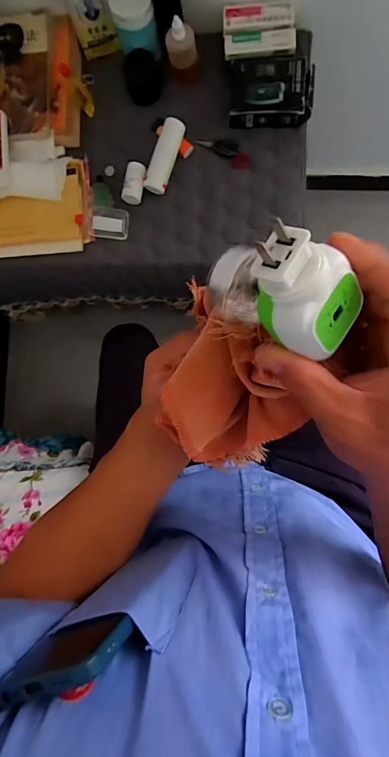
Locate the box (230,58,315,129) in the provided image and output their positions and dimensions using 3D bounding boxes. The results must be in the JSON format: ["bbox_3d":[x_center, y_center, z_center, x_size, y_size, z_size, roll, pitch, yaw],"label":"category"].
[{"bbox_3d":[0.127,-0.473,0.612,0.131,0.048,0.098,4,89,4],"label":"box"}]

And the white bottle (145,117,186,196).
[{"bbox_3d":[-0.050,-0.377,0.631,0.037,0.029,0.115,20,90,4],"label":"white bottle"}]

